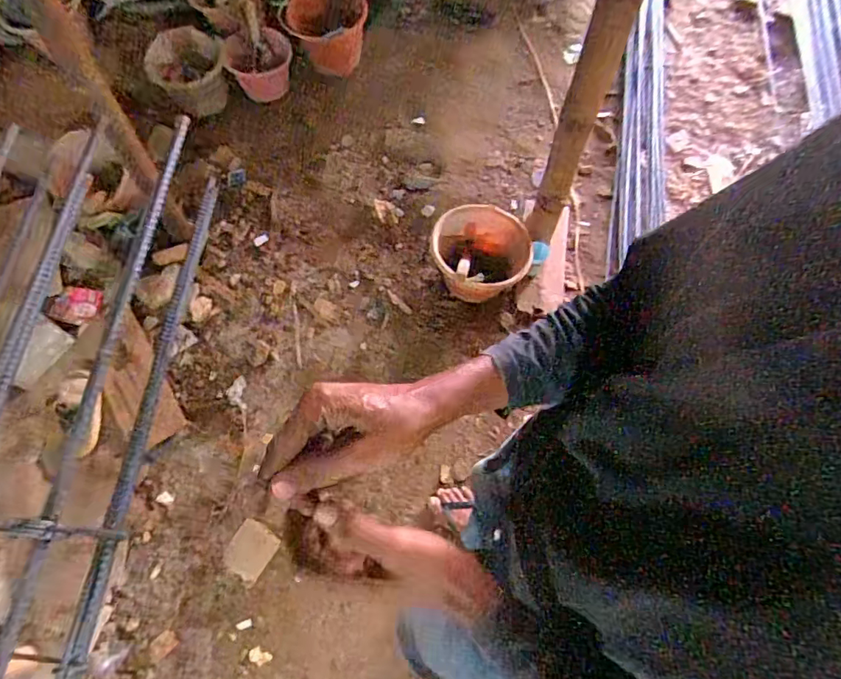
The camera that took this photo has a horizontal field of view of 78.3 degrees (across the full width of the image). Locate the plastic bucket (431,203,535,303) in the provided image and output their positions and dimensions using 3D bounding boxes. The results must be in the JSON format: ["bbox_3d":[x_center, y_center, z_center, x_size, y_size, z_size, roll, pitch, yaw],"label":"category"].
[{"bbox_3d":[0.190,-0.246,1.528,0.286,0.240,0.272,1,67,-2],"label":"plastic bucket"}]

